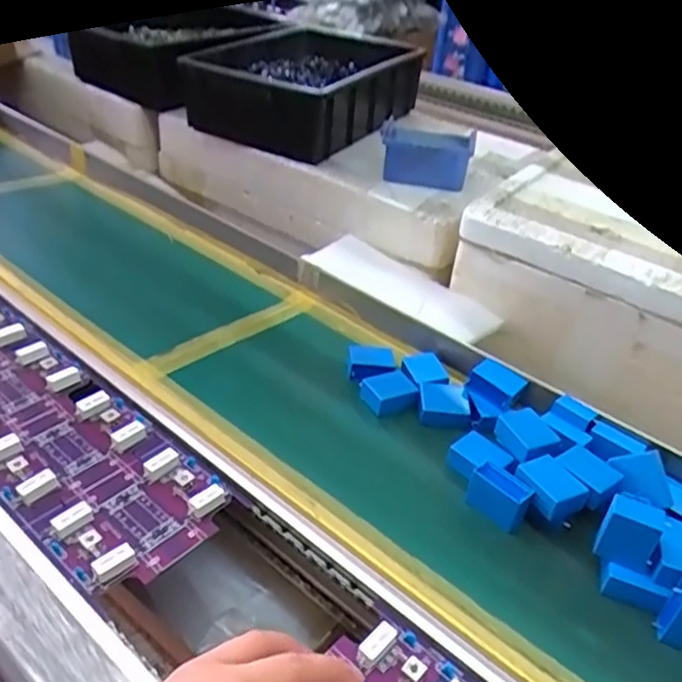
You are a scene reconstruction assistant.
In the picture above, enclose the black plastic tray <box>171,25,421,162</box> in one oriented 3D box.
[{"bbox_3d":[-0.042,-0.300,0.795,0.170,0.105,0.287,26,39,20],"label":"black plastic tray"}]

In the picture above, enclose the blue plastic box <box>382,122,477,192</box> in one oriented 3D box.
[{"bbox_3d":[0.093,-0.202,0.717,0.095,0.045,0.068,15,36,7],"label":"blue plastic box"}]

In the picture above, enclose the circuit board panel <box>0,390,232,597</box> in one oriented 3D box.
[{"bbox_3d":[-0.158,0.087,0.432,0.166,0.013,0.104,29,45,30],"label":"circuit board panel"}]

